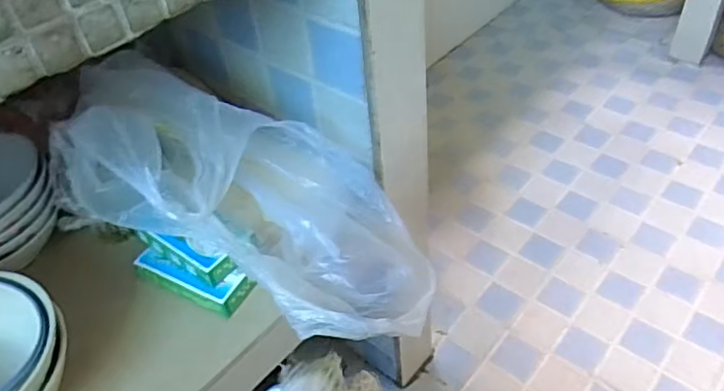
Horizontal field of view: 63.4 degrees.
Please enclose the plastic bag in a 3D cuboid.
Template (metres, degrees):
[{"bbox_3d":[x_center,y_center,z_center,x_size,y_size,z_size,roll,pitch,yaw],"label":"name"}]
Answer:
[{"bbox_3d":[-0.130,-0.019,0.556,0.409,0.164,0.180,18,48,23],"label":"plastic bag"}]

